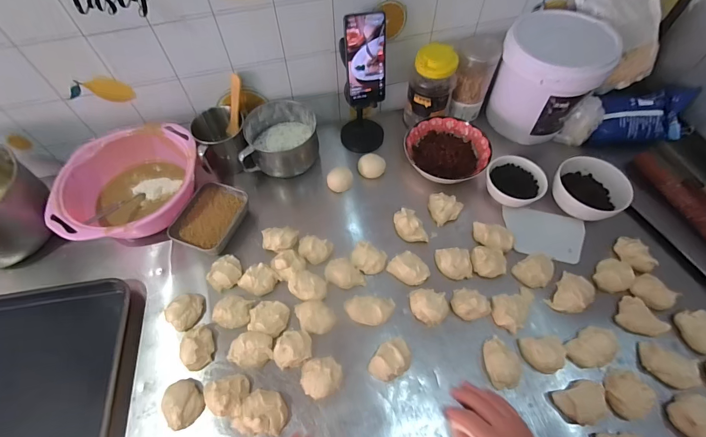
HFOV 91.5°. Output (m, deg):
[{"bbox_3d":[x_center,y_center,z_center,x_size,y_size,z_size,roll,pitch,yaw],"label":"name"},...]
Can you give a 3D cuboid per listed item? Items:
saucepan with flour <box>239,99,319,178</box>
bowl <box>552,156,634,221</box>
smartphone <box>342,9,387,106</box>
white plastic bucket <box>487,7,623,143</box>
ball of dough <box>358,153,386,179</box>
[{"bbox_3d":[-0.148,-0.164,0.722,0.146,0.087,0.148,-4,58,-2],"label":"saucepan with flour"},{"bbox_3d":[0.456,-0.054,0.669,0.119,0.058,0.126,0,58,0],"label":"bowl"},{"bbox_3d":[0.026,-0.296,0.651,0.076,0.161,0.008,-13,43,-9],"label":"smartphone"},{"bbox_3d":[0.410,-0.296,0.736,0.182,0.215,0.188,-30,63,-17],"label":"white plastic bucket"},{"bbox_3d":[0.040,-0.108,0.738,0.056,0.040,0.046,5,58,3],"label":"ball of dough"}]

